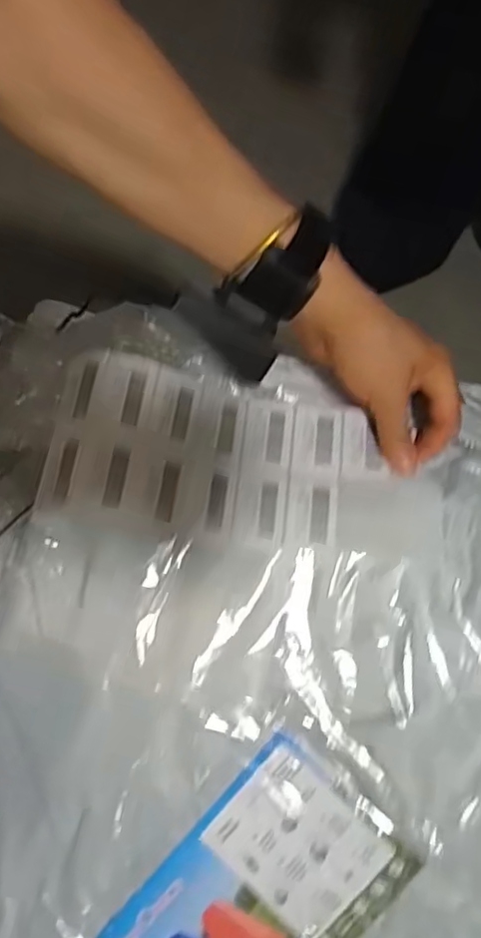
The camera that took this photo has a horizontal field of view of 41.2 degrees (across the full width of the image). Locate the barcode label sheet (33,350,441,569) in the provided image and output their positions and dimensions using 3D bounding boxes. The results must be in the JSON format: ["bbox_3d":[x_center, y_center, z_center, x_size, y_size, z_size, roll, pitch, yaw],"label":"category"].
[{"bbox_3d":[0.002,-0.005,0.396,0.231,0.026,0.098,9,68,-4],"label":"barcode label sheet"}]

